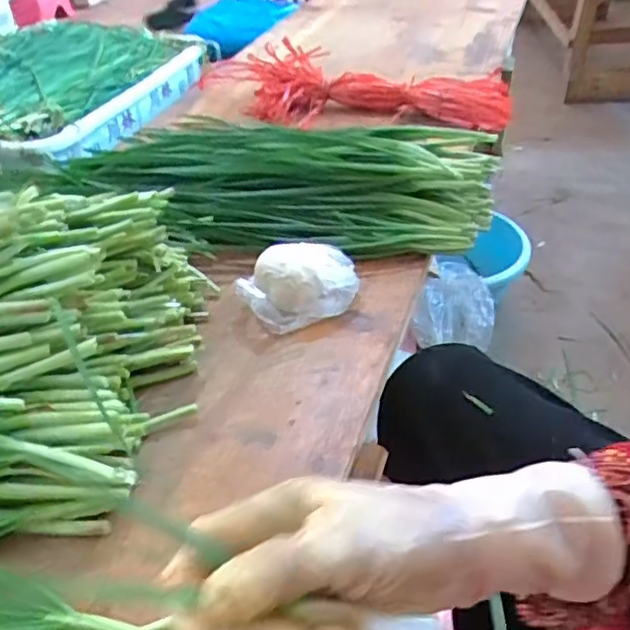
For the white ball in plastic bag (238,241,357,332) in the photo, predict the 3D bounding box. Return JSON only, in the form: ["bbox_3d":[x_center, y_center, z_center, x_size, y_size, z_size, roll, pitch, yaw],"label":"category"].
[{"bbox_3d":[-0.011,-0.027,0.517,0.103,0.043,0.065,-13,39,-13],"label":"white ball in plastic bag"}]

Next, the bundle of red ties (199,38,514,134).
[{"bbox_3d":[0.039,-0.314,0.865,0.450,0.060,0.164,12,40,18],"label":"bundle of red ties"}]

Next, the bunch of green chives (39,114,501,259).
[{"bbox_3d":[-0.059,-0.132,0.612,0.447,0.073,0.145,5,38,10],"label":"bunch of green chives"}]

